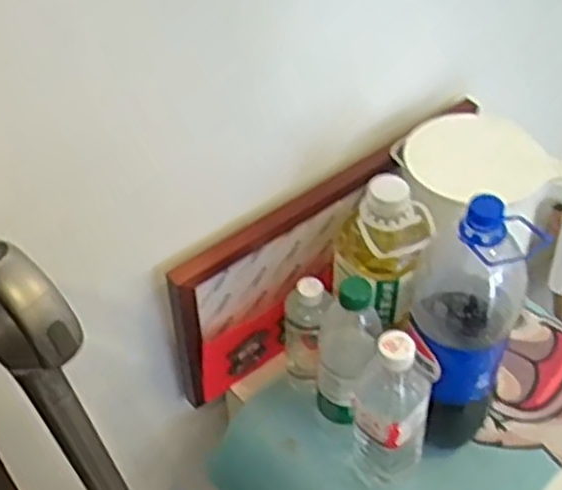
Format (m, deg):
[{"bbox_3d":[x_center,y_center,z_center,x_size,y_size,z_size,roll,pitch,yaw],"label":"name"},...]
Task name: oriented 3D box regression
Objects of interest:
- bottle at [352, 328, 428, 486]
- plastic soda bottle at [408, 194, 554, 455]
[{"bbox_3d":[0.105,0.163,0.757,0.065,0.217,0.063,34,56,28],"label":"bottle"},{"bbox_3d":[0.172,0.076,0.755,0.104,0.296,0.111,13,48,13],"label":"plastic soda bottle"}]

